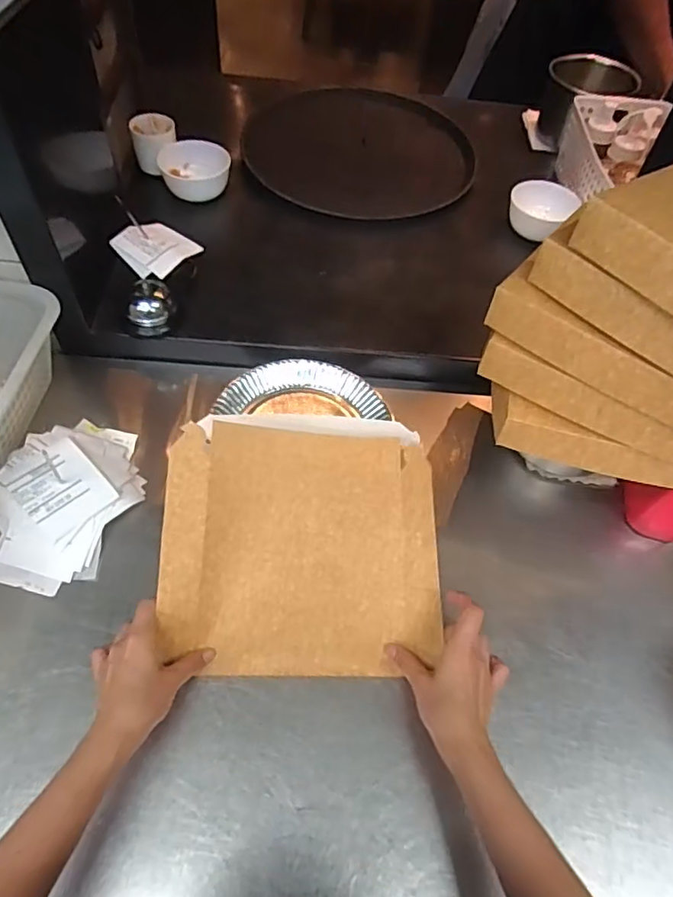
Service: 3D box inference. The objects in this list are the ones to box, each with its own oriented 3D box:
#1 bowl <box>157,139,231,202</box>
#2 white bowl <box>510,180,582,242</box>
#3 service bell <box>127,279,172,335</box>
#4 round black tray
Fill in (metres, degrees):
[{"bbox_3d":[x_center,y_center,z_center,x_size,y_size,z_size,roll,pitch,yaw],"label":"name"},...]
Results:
[{"bbox_3d":[-0.217,-0.430,0.879,0.107,0.045,0.088,-8,57,-11],"label":"bowl"},{"bbox_3d":[0.308,-0.366,0.872,0.098,0.048,0.098,3,56,-4],"label":"white bowl"},{"bbox_3d":[-0.230,-0.173,0.709,0.055,0.053,0.048,-3,57,-8],"label":"service bell"},{"bbox_3d":[0.044,-0.521,0.977,0.372,0.033,0.388,3,56,-4],"label":"round black tray"}]

